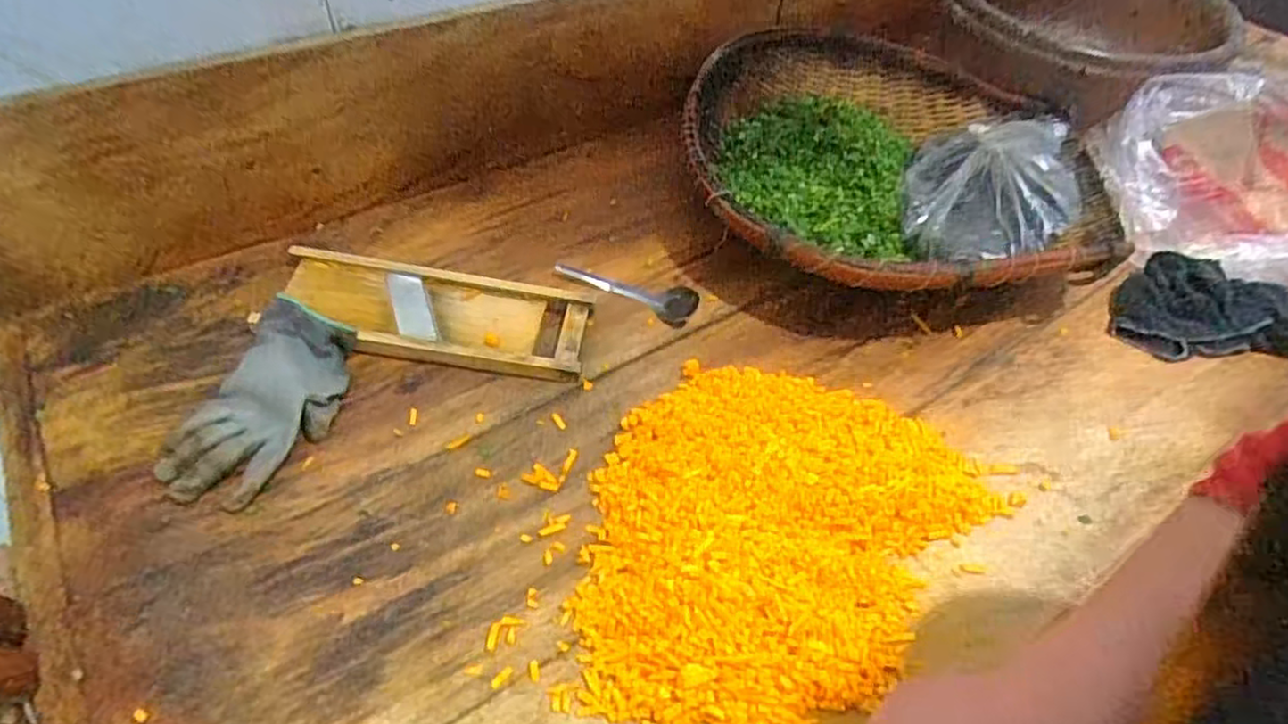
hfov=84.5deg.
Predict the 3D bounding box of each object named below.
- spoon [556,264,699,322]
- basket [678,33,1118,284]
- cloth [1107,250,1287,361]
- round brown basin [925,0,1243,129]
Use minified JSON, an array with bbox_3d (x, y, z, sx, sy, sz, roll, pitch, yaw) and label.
[{"bbox_3d":[-0.012,-0.084,0.749,0.153,0.023,0.051,21,50,16],"label":"spoon"},{"bbox_3d":[0.282,-0.231,0.820,0.448,0.128,0.477,1,48,-1],"label":"basket"},{"bbox_3d":[0.586,-0.063,0.740,0.194,0.030,0.151,5,48,2],"label":"cloth"},{"bbox_3d":[0.607,-0.455,0.981,0.379,0.150,0.370,1,48,-1],"label":"round brown basin"}]

